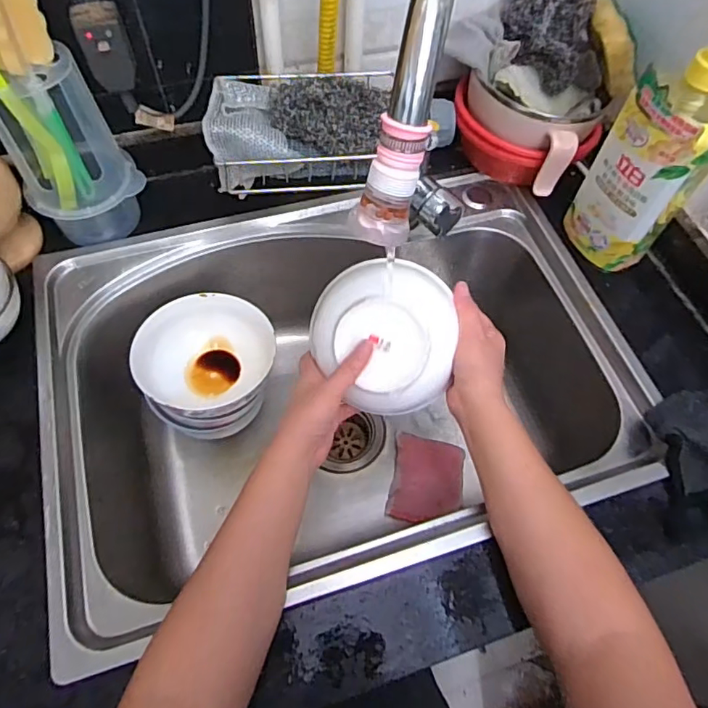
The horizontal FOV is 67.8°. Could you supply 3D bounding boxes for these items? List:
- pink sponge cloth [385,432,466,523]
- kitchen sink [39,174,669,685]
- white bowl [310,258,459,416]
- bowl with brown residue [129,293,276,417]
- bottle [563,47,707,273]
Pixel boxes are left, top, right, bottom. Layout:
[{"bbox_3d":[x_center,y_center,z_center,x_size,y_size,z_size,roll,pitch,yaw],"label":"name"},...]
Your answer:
[{"bbox_3d":[0.091,0.157,0.660,0.086,0.008,0.104,4,68,15],"label":"pink sponge cloth"},{"bbox_3d":[-0.018,0.045,0.639,0.572,0.233,0.425,-15,63,-10],"label":"kitchen sink"},{"bbox_3d":[0.030,-0.015,0.488,0.132,0.068,0.147,-41,91,15],"label":"white bowl"},{"bbox_3d":[-0.175,0.008,0.613,0.138,0.064,0.154,-1,62,-3],"label":"bowl with brown residue"},{"bbox_3d":[0.287,-0.190,0.502,0.098,0.258,0.052,38,67,17],"label":"bottle"}]

